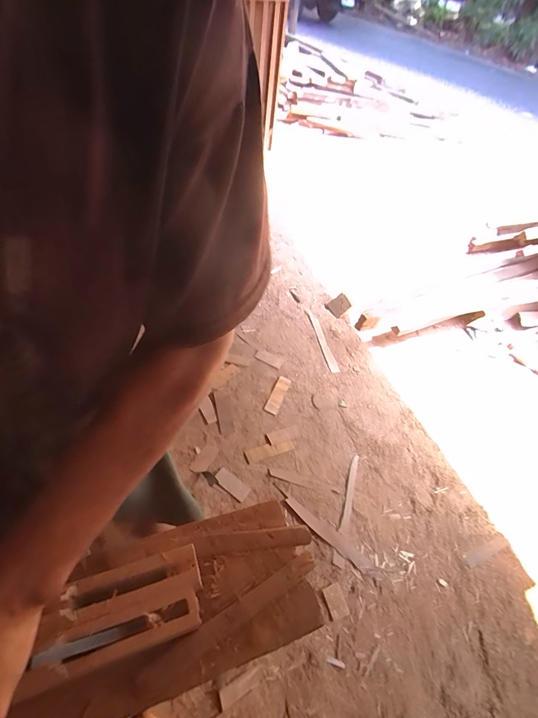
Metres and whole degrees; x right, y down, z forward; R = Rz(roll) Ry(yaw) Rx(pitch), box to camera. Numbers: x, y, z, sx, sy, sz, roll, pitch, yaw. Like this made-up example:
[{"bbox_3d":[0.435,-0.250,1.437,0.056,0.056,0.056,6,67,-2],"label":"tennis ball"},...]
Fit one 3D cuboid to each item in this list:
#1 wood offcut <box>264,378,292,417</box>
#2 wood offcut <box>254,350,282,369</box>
[{"bbox_3d":[0.037,0.149,1.482,0.053,0.015,0.180,23,52,9],"label":"wood offcut"},{"bbox_3d":[-0.001,-0.002,1.600,0.121,0.018,0.061,24,54,17],"label":"wood offcut"}]

